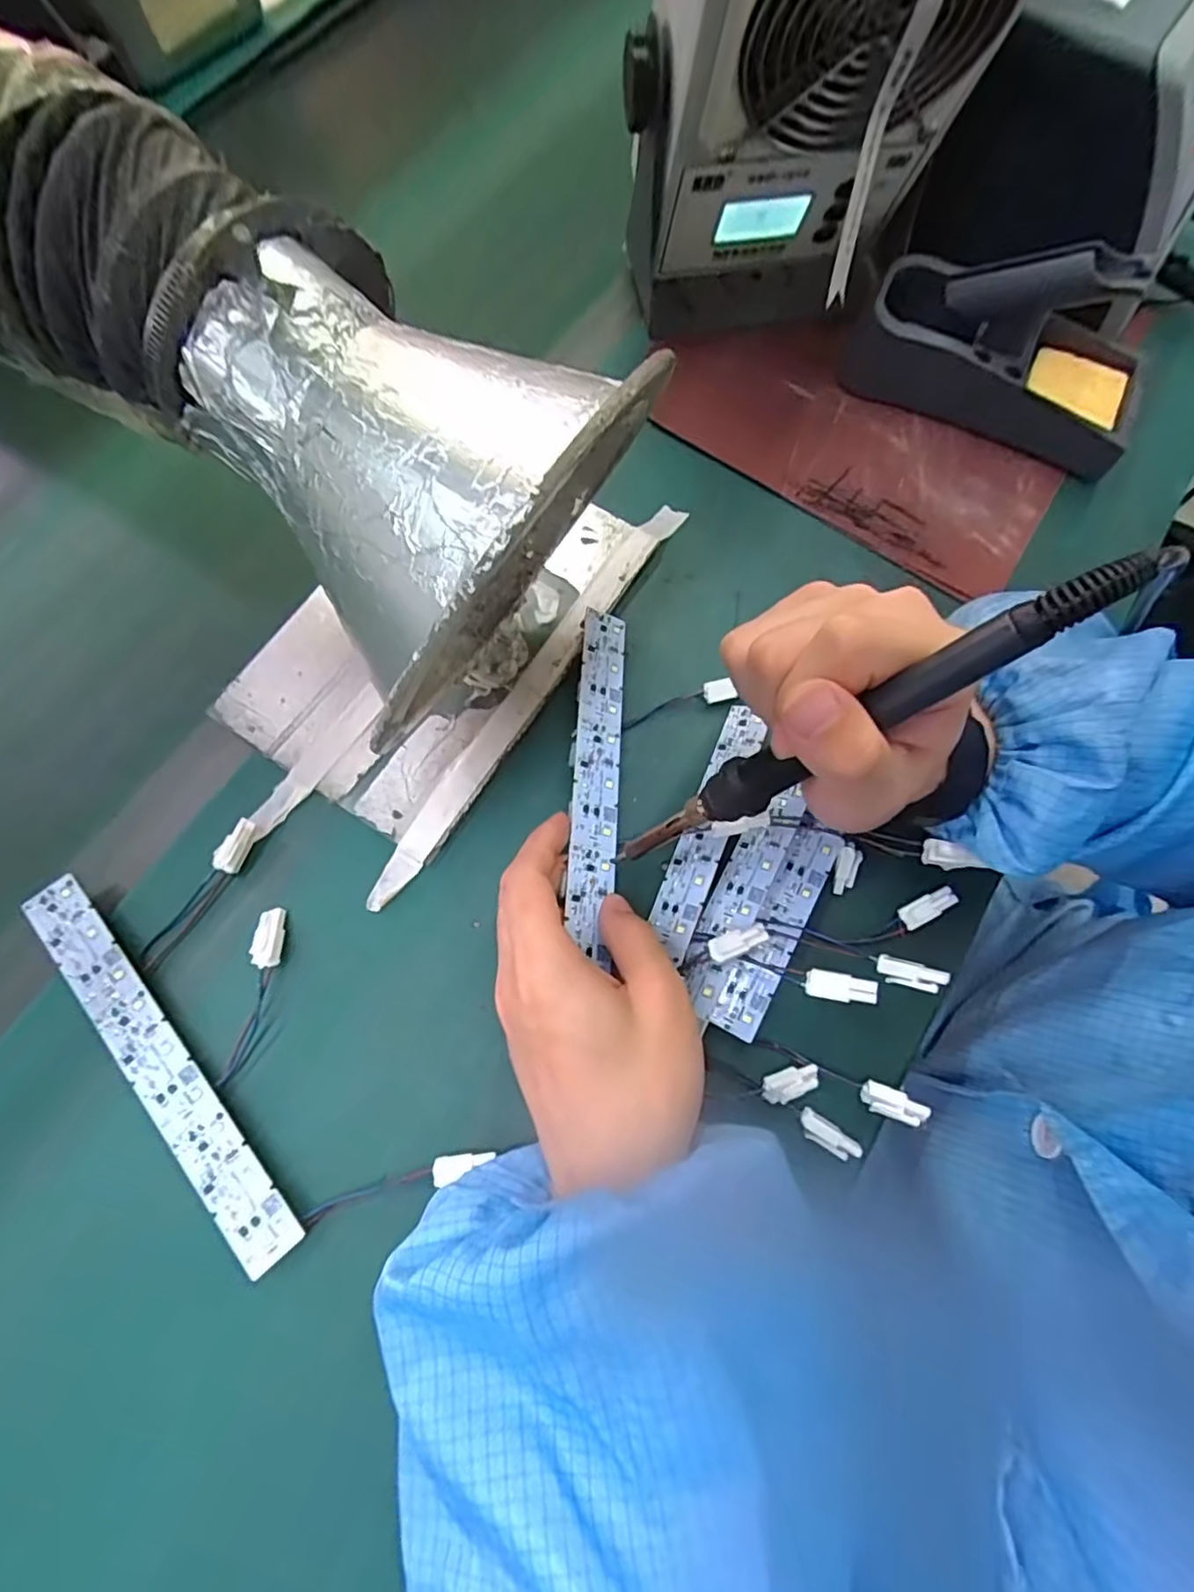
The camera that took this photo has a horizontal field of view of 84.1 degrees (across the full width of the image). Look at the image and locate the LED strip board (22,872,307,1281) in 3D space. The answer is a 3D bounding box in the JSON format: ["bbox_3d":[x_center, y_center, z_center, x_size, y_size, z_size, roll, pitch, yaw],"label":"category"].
[{"bbox_3d":[-0.188,0.112,0.284,0.023,0.012,0.190,-40,77,-12],"label":"LED strip board"}]

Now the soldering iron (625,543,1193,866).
[{"bbox_3d":[0.074,-0.016,0.223,0.016,0.199,0.020,1,65,-40],"label":"soldering iron"}]

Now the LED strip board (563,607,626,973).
[{"bbox_3d":[0.001,-0.014,0.317,0.024,0.004,0.172,13,66,-24],"label":"LED strip board"}]

